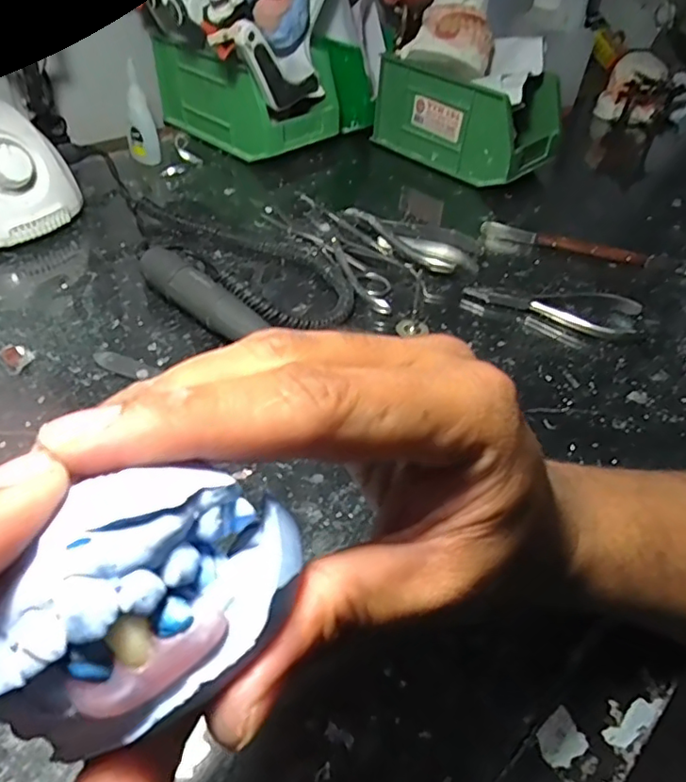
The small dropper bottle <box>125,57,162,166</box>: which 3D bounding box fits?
[{"bbox_3d":[-0.185,-0.250,0.523,0.025,0.082,0.027,-12,47,-18],"label":"small dropper bottle"}]

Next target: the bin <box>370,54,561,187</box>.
[{"bbox_3d":[0.129,-0.280,0.586,0.095,0.085,0.169,-33,56,-33],"label":"bin"}]

